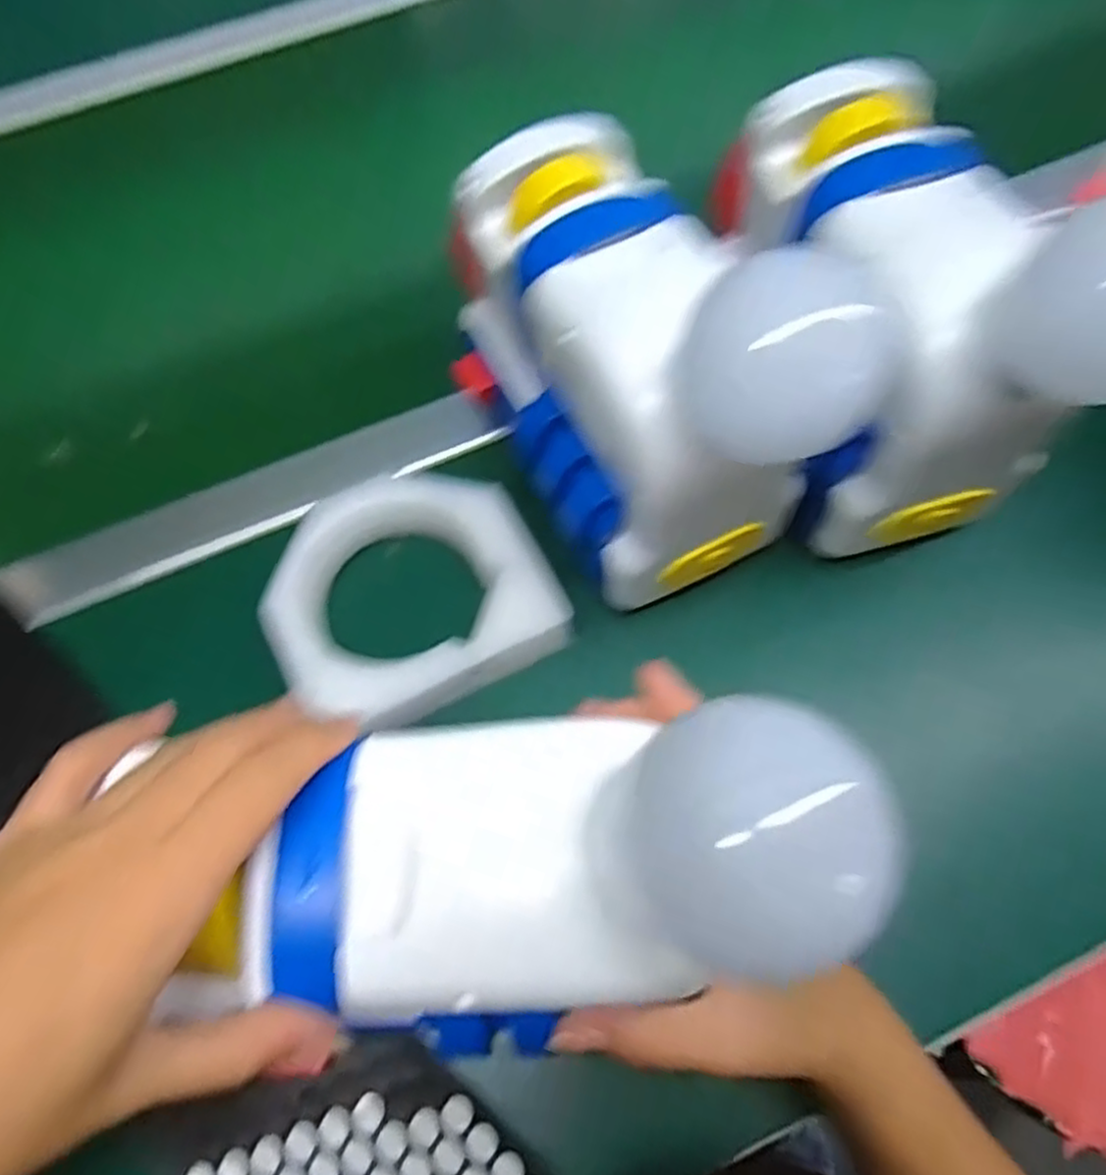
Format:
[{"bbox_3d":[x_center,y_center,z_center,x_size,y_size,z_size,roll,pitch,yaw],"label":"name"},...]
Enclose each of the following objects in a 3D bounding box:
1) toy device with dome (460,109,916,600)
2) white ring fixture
[{"bbox_3d":[0.031,-0.106,0.306,0.109,0.166,0.196,-22,67,-6],"label":"toy device with dome"},{"bbox_3d":[-0.071,0.005,0.358,0.128,0.046,0.122,-25,67,-8],"label":"white ring fixture"}]

